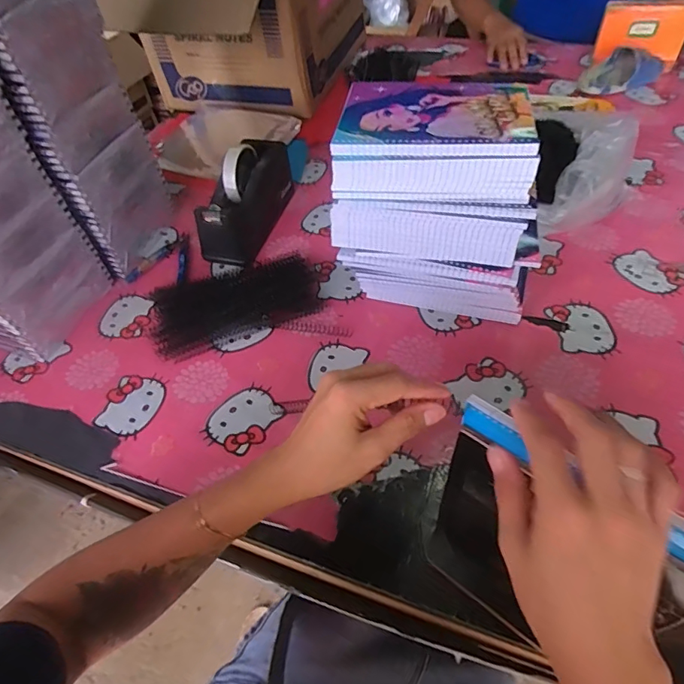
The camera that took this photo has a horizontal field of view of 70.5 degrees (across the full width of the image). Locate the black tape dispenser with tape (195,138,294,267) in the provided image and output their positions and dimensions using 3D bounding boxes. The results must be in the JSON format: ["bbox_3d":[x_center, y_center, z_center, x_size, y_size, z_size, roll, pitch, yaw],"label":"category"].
[{"bbox_3d":[-0.144,-0.219,0.728,0.076,0.107,0.207,10,53,14],"label":"black tape dispenser with tape"}]

